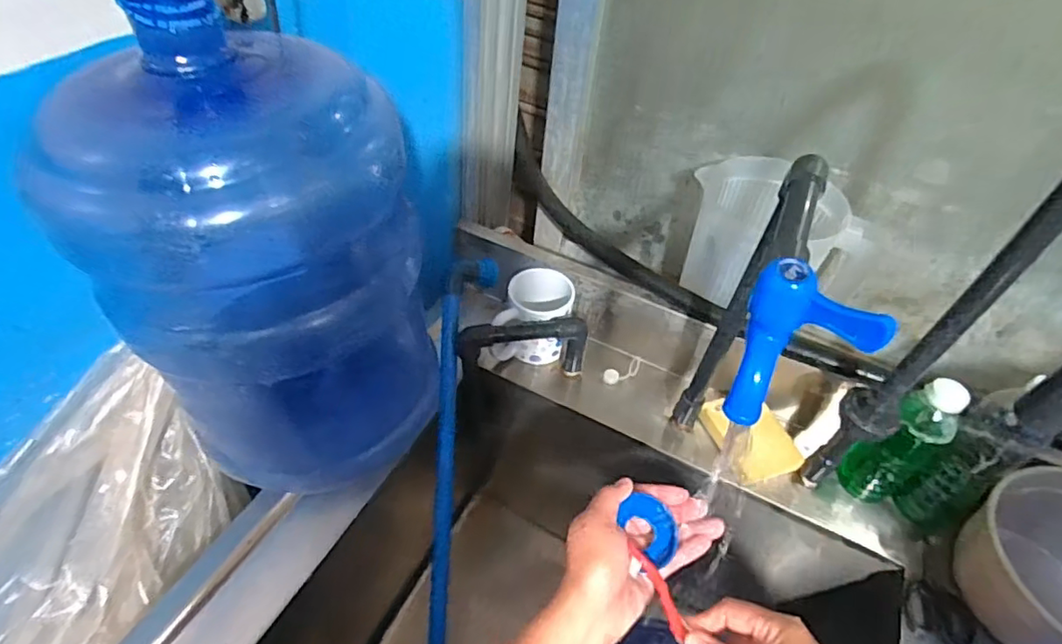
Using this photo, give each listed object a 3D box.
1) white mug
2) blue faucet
[{"bbox_3d":[0.004,-0.001,0.728,0.089,0.103,0.083,12,47,4],"label":"white mug"},{"bbox_3d":[0.134,0.013,0.297,0.051,0.086,0.040,17,47,9],"label":"blue faucet"}]

